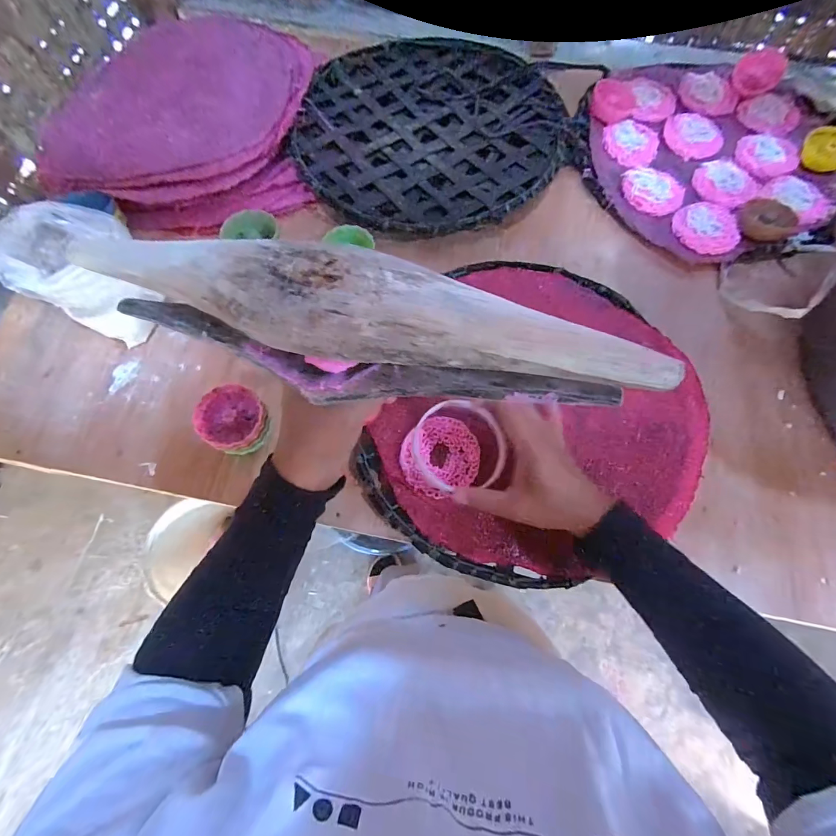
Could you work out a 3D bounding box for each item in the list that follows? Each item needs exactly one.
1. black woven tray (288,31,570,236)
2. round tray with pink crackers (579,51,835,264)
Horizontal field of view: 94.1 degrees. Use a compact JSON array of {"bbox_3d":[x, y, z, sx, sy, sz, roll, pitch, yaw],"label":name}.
[{"bbox_3d":[0.019,-0.395,0.531,0.344,0.034,0.339,3,74,1],"label":"black woven tray"},{"bbox_3d":[0.397,-0.362,0.520,0.340,0.035,0.339,0,74,0],"label":"round tray with pink crackers"}]

